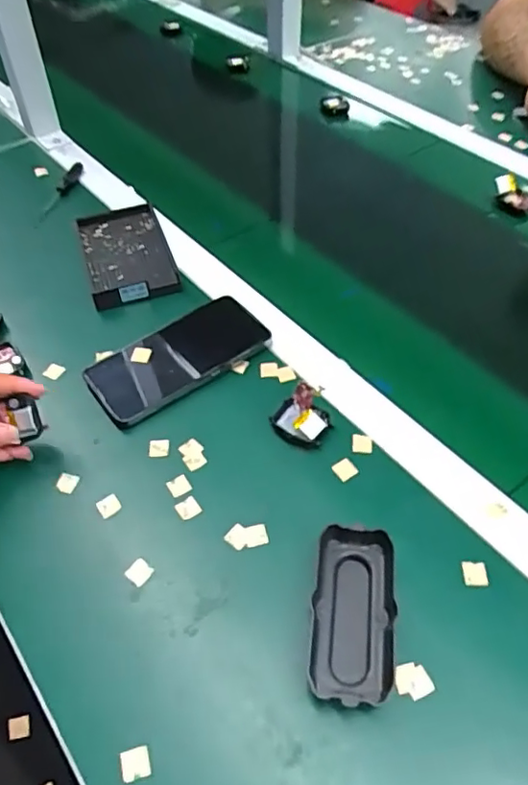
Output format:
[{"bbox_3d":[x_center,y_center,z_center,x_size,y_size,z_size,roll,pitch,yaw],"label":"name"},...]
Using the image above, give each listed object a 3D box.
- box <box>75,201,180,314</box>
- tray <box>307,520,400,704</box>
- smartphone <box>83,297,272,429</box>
[{"bbox_3d":[-0.149,-0.152,0.631,0.089,0.025,0.143,-16,50,-11],"label":"box"},{"bbox_3d":[0.058,0.142,0.379,0.051,0.024,0.105,6,50,7],"label":"tray"},{"bbox_3d":[-0.078,-0.033,0.535,0.161,0.011,0.080,-34,58,-20],"label":"smartphone"}]

